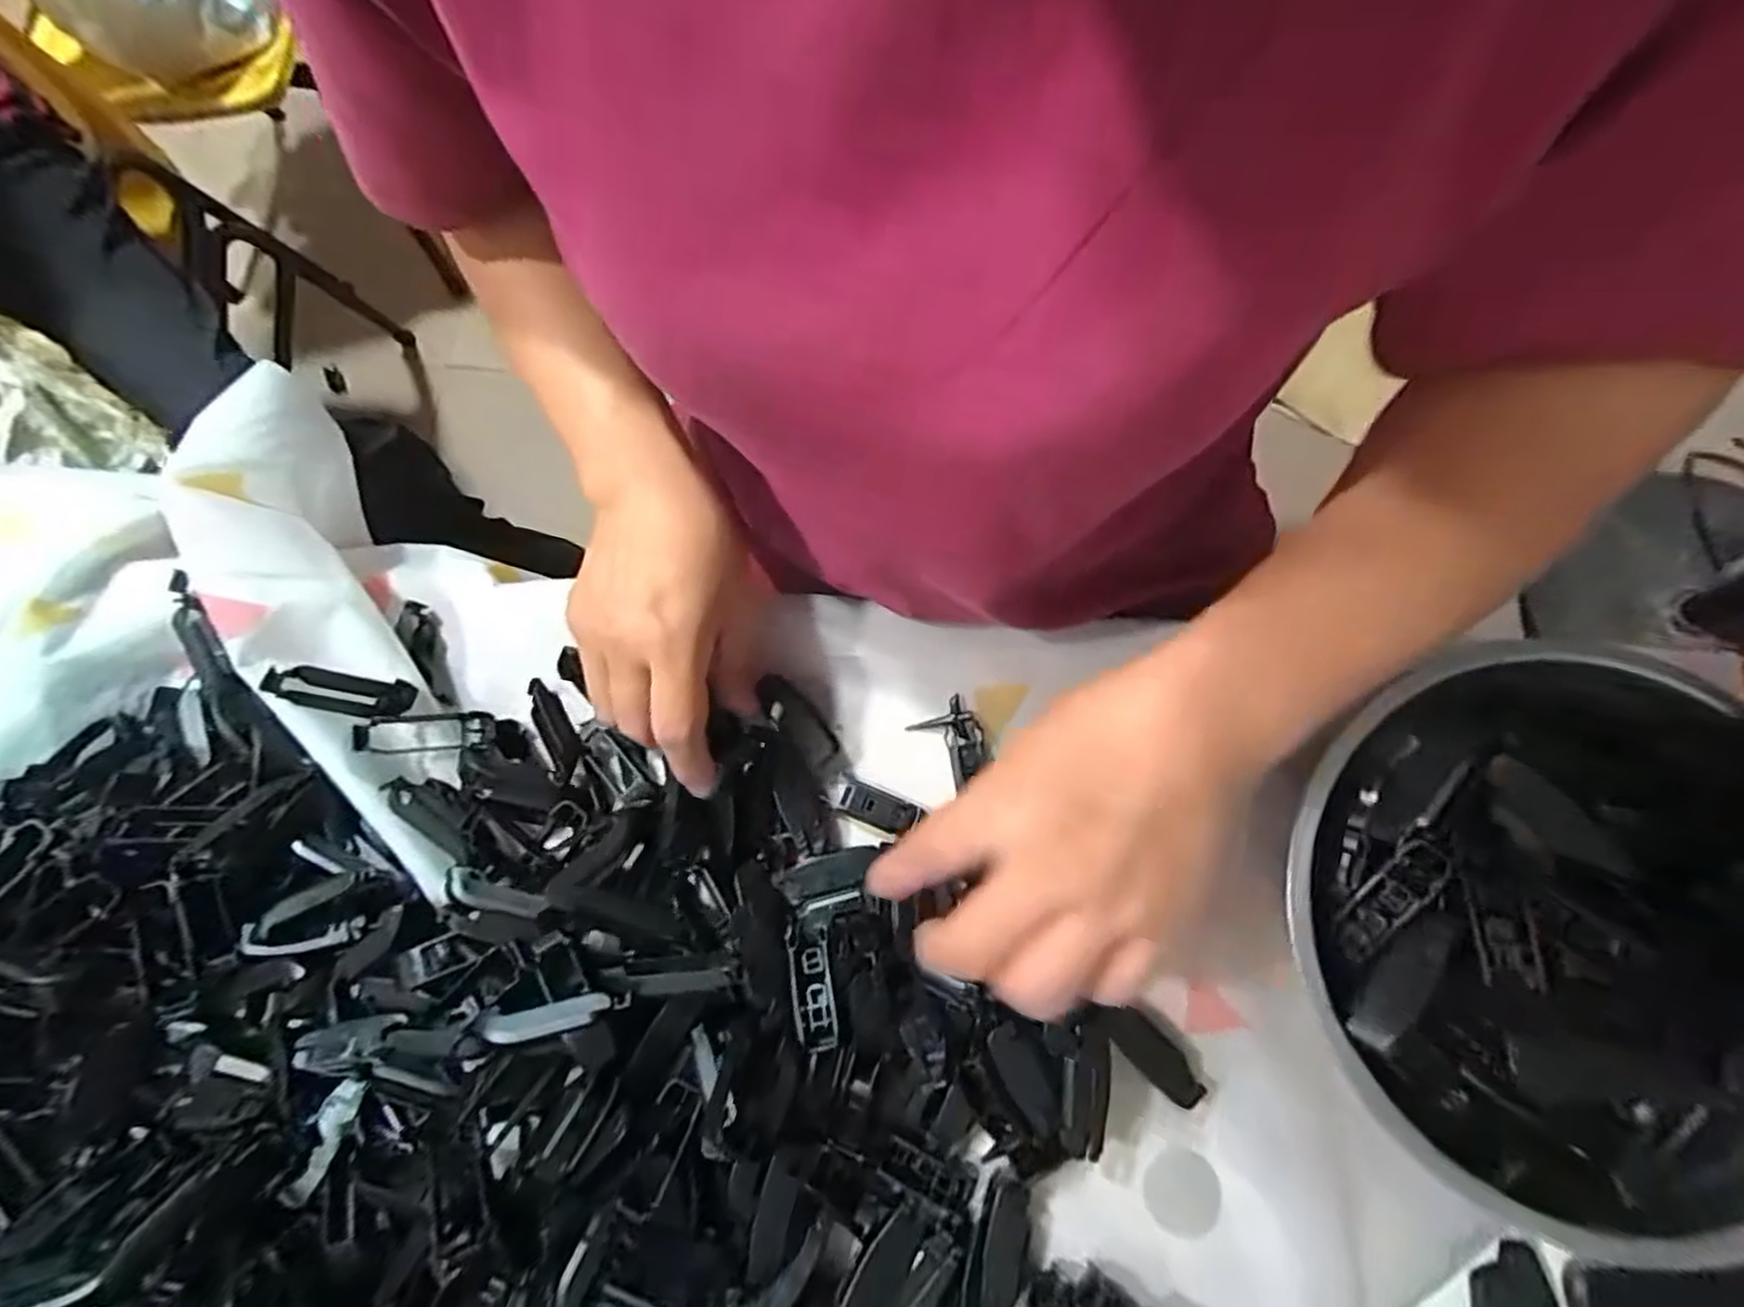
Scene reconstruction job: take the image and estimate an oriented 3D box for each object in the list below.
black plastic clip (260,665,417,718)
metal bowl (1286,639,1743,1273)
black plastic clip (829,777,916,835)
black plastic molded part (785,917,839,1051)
[{"bbox_3d":[-0.244,0.018,0.339,0.057,0.015,0.020,13,69,-29],"label":"black plastic clip"},{"bbox_3d":[0.255,0.101,0.279,0.191,0.069,0.197,-1,78,3],"label":"metal bowl"},{"bbox_3d":[0.000,0.070,0.338,0.042,0.007,0.015,19,72,23],"label":"black plastic clip"},{"bbox_3d":[-0.025,0.137,0.304,0.018,0.009,0.048,-12,55,-5],"label":"black plastic molded part"}]

